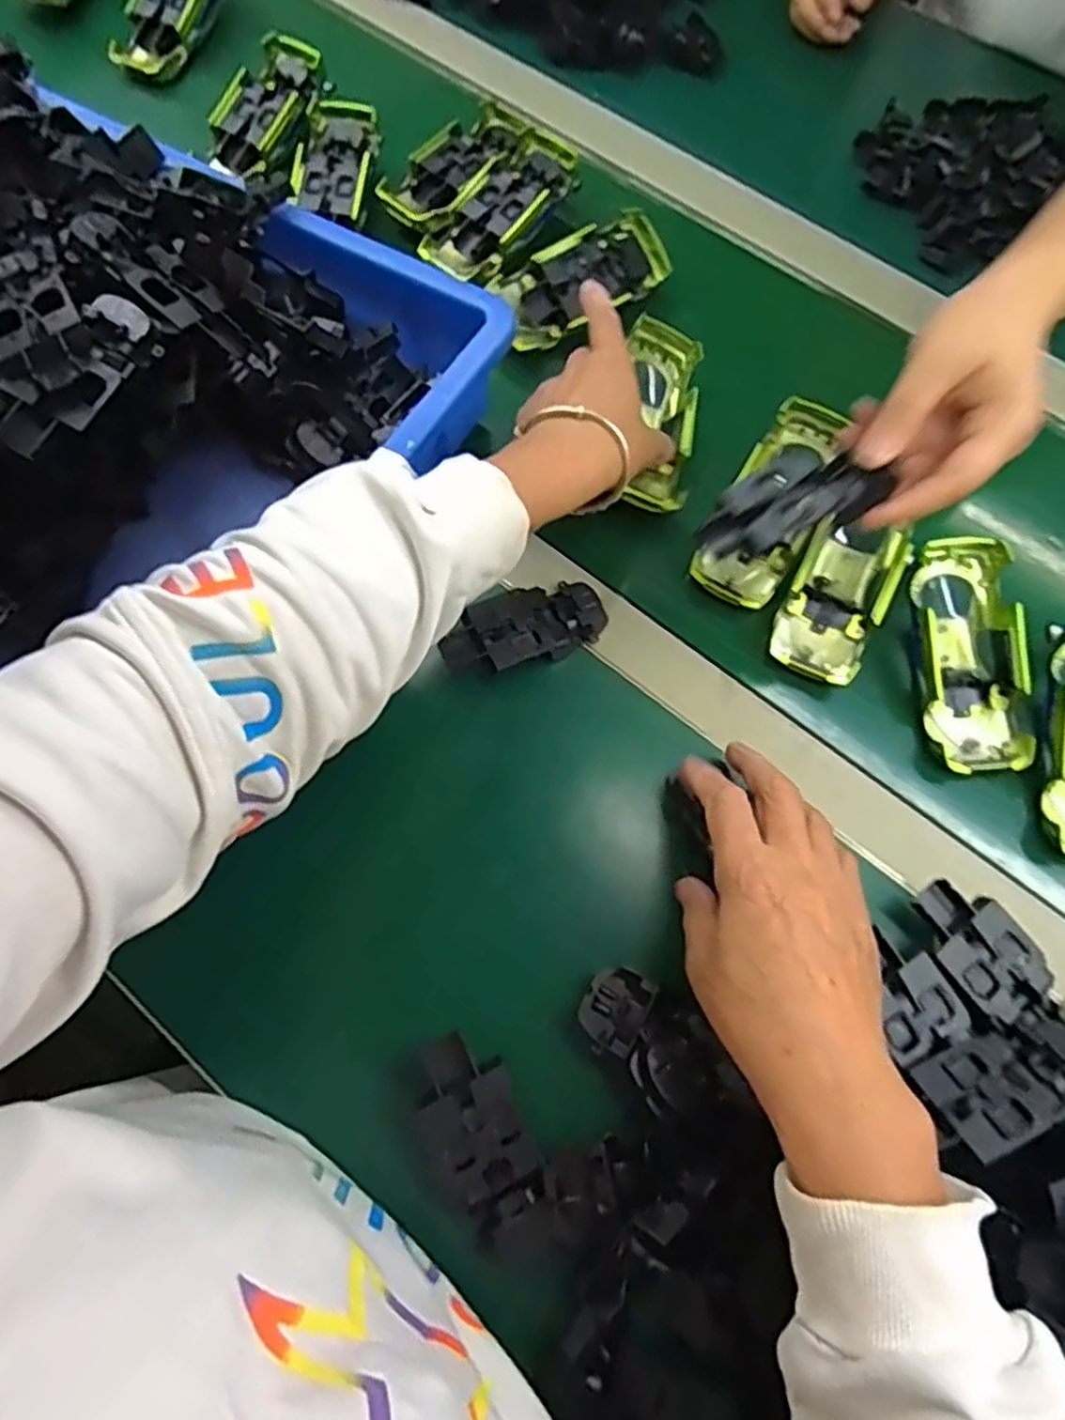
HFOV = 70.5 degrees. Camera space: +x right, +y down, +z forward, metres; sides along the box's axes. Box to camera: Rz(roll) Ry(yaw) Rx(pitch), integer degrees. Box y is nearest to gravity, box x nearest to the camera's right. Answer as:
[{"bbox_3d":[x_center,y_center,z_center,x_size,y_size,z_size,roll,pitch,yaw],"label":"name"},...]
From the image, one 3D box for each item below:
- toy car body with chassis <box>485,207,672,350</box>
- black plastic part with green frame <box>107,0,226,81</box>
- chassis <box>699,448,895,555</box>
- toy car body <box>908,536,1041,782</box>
[{"bbox_3d":[0.038,-0.300,0.529,0.128,0.035,0.055,-31,70,-10],"label":"toy car body with chassis"},{"bbox_3d":[-0.303,-0.600,0.641,0.056,0.027,0.141,20,83,11],"label":"black plastic part with green frame"},{"bbox_3d":[0.131,-0.102,0.382,0.086,0.023,0.041,-18,68,-5],"label":"chassis"},{"bbox_3d":[0.254,-0.031,0.441,0.054,0.033,0.132,-1,81,2],"label":"toy car body"}]

